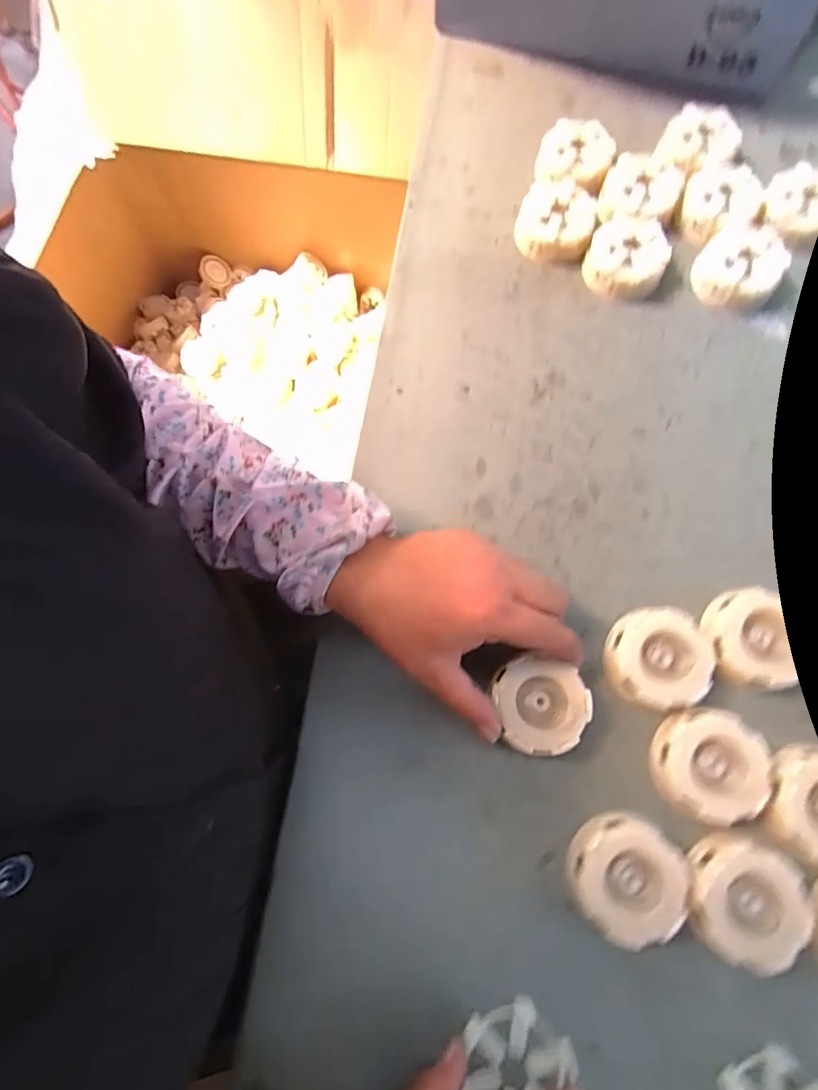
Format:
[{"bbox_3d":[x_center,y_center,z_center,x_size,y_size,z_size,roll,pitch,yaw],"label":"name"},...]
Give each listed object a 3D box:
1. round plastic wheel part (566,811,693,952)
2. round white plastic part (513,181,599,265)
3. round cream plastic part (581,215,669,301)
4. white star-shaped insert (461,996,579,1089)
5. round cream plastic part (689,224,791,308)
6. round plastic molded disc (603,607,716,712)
[{"bbox_3d":[0.126,0.192,0.296,0.063,0.023,0.060,-1,74,2],"label":"round plastic wheel part"},{"bbox_3d":[0.123,-0.270,0.428,0.061,0.031,0.056,-1,74,2],"label":"round white plastic part"},{"bbox_3d":[0.177,-0.235,0.417,0.062,0.024,0.059,-1,74,2],"label":"round cream plastic part"},{"bbox_3d":[0.051,0.272,0.264,0.052,0.012,0.061,43,79,14],"label":"white star-shaped insert"},{"bbox_3d":[0.268,-0.227,0.412,0.062,0.021,0.072,40,79,12],"label":"round cream plastic part"},{"bbox_3d":[0.160,0.073,0.329,0.065,0.023,0.062,-1,74,2],"label":"round plastic molded disc"}]

